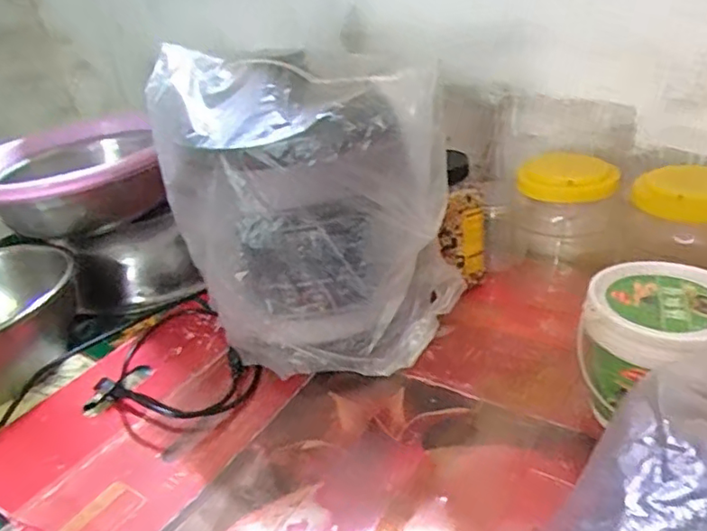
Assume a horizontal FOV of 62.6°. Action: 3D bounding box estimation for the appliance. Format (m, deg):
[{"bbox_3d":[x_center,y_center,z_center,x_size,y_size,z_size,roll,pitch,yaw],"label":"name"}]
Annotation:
[{"bbox_3d":[-0.051,-0.058,0.673,0.249,0.327,0.262,-22,31,-21],"label":"appliance"}]

